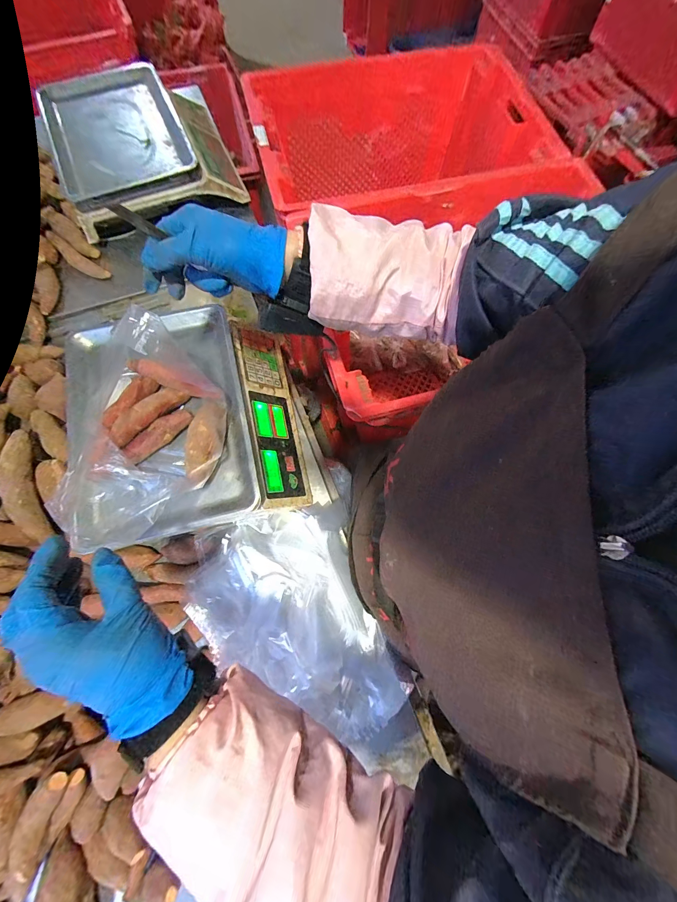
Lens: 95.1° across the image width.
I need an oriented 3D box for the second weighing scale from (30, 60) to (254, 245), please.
[{"bbox_3d":[-0.386,-0.604,0.618,0.311,0.089,0.309,-21,76,-7],"label":"second weighing scale"}]

